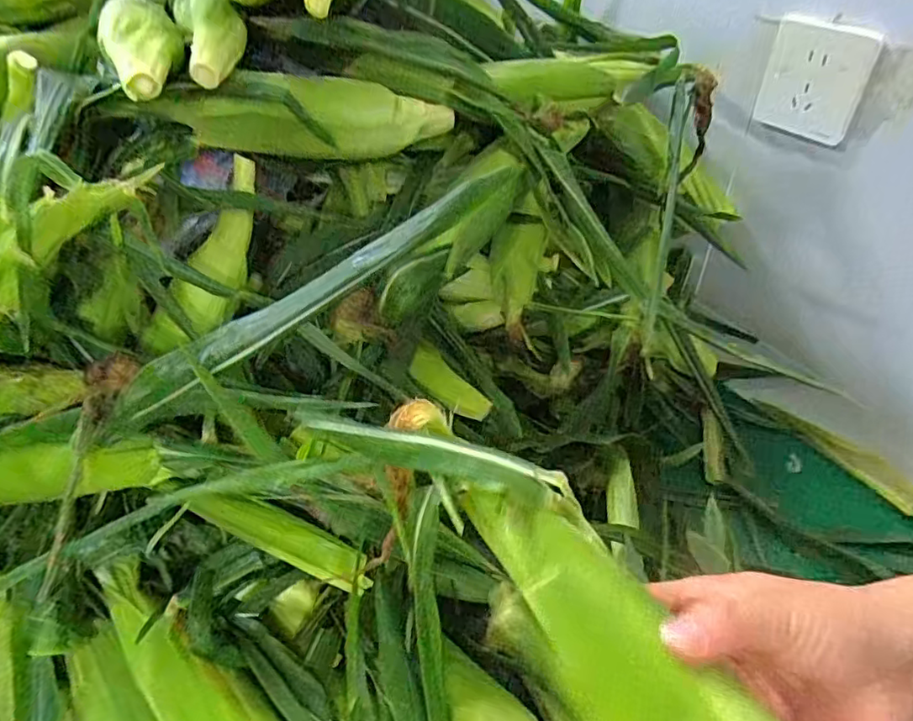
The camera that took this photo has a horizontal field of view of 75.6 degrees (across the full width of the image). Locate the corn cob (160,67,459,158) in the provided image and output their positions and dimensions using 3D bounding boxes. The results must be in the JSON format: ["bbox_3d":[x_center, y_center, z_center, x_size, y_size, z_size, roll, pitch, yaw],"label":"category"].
[{"bbox_3d":[-0.111,-0.204,0.494,0.242,0.060,0.045,-11,45,-26],"label":"corn cob"}]

